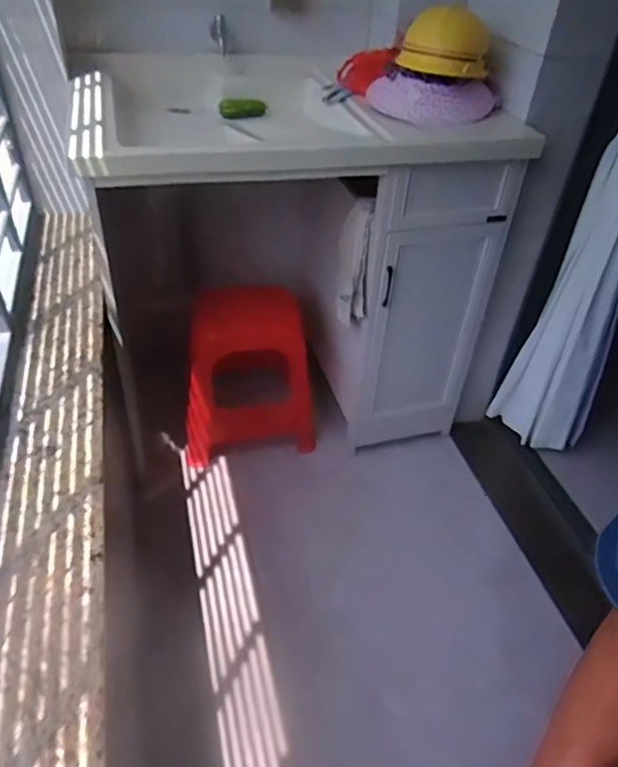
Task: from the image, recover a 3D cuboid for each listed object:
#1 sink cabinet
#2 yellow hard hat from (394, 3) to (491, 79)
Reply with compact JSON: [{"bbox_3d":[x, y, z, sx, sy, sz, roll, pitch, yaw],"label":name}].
[{"bbox_3d":[-0.040,-0.350,1.681,1.025,0.908,0.672,-5,42,-11],"label":"sink cabinet"},{"bbox_3d":[0.326,-0.817,1.377,0.209,0.116,0.297,11,41,7],"label":"yellow hard hat"}]

